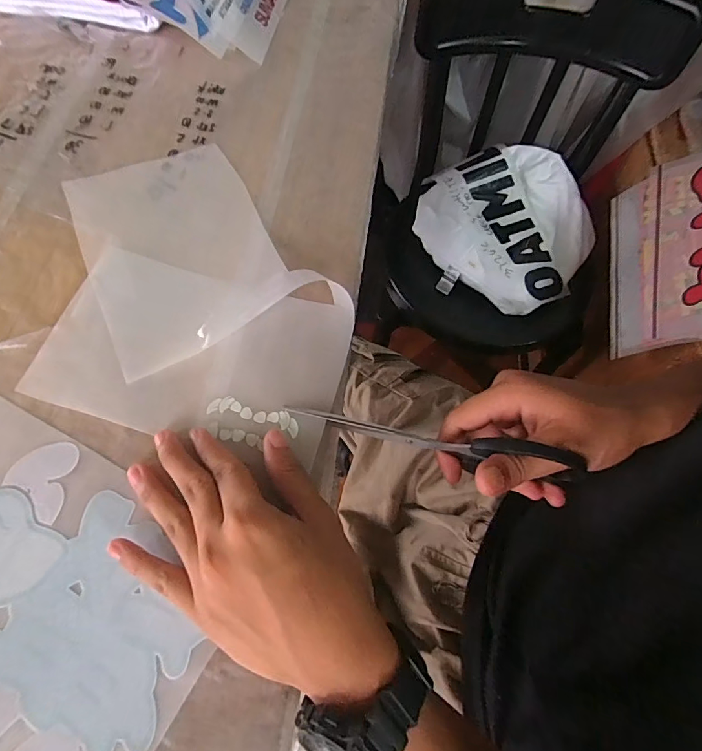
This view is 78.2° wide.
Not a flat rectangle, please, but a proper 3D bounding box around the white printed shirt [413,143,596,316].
[{"bbox_3d":[0.277,-0.260,0.758,0.318,0.076,0.293,15,67,3],"label":"white printed shirt"}]

